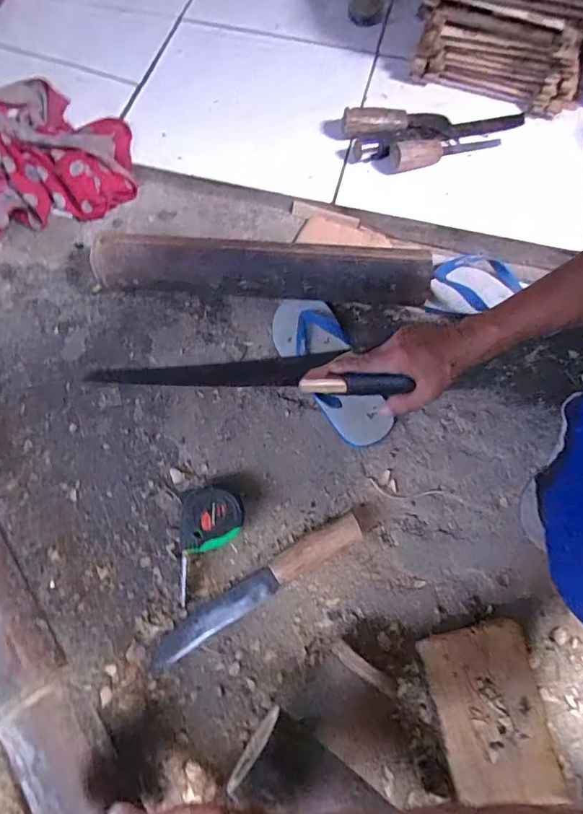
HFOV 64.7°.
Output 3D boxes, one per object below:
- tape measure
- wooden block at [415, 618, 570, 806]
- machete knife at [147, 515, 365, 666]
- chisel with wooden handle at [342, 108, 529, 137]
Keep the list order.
[{"bbox_3d":[-0.100,0.167,0.575,0.079,0.051,0.128,0,66,-2],"label":"tape measure"},{"bbox_3d":[0.211,0.329,0.505,0.111,0.050,0.157,-9,67,-5],"label":"wooden block"},{"bbox_3d":[-0.037,0.215,0.562,0.278,0.038,0.042,-28,70,-13],"label":"machete knife"},{"bbox_3d":[0.241,-0.484,0.795,0.304,0.040,0.062,-5,66,-4],"label":"chisel with wooden handle"}]

